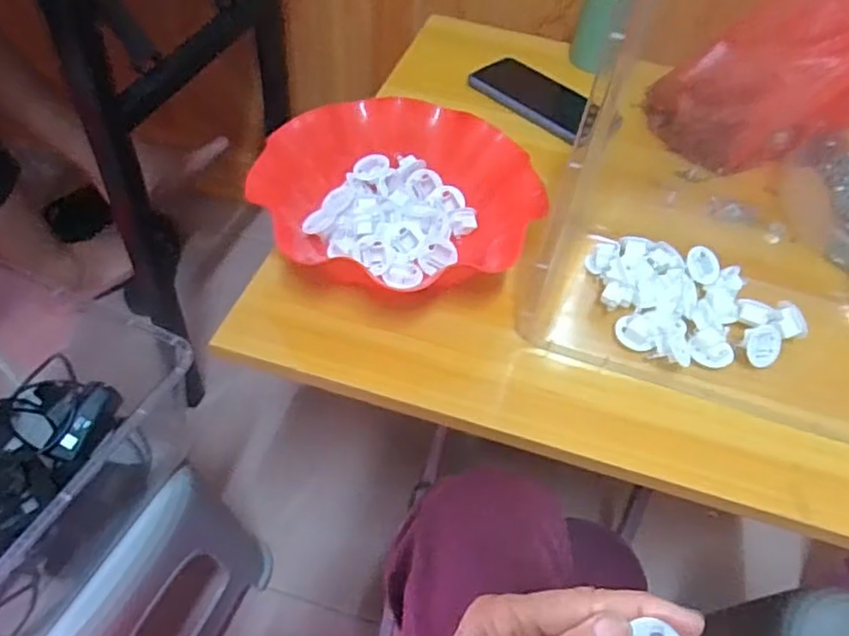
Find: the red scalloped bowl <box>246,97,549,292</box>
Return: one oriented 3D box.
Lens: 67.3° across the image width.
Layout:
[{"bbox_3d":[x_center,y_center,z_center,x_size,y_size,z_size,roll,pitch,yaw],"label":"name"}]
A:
[{"bbox_3d":[-0.018,-0.100,0.535,0.224,0.058,0.195,15,50,6],"label":"red scalloped bowl"}]

